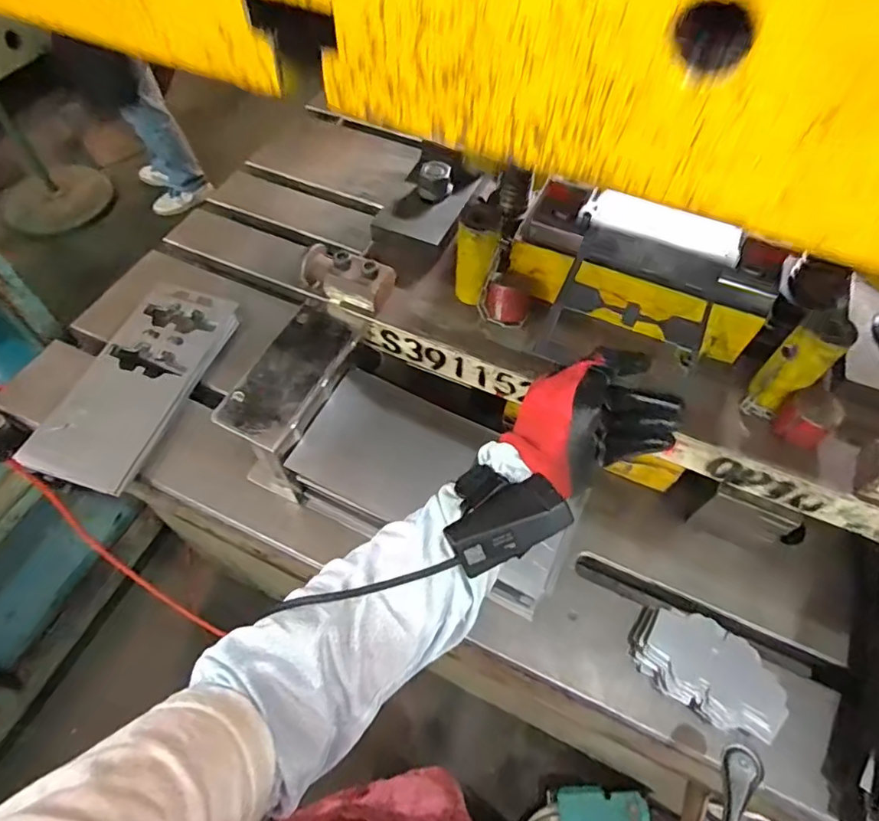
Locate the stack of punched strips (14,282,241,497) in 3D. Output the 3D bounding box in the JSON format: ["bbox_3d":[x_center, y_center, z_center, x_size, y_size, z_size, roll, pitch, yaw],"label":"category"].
[{"bbox_3d":[-0.350,-0.037,0.653,0.120,0.019,0.273,15,58,8],"label":"stack of punched strips"}]

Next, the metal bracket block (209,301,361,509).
[{"bbox_3d":[-0.139,-0.005,0.572,0.081,0.128,0.163,26,60,15],"label":"metal bracket block"}]

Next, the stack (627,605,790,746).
[{"bbox_3d":[0.237,0.228,0.493,0.126,0.028,0.074,30,62,17],"label":"stack"}]

